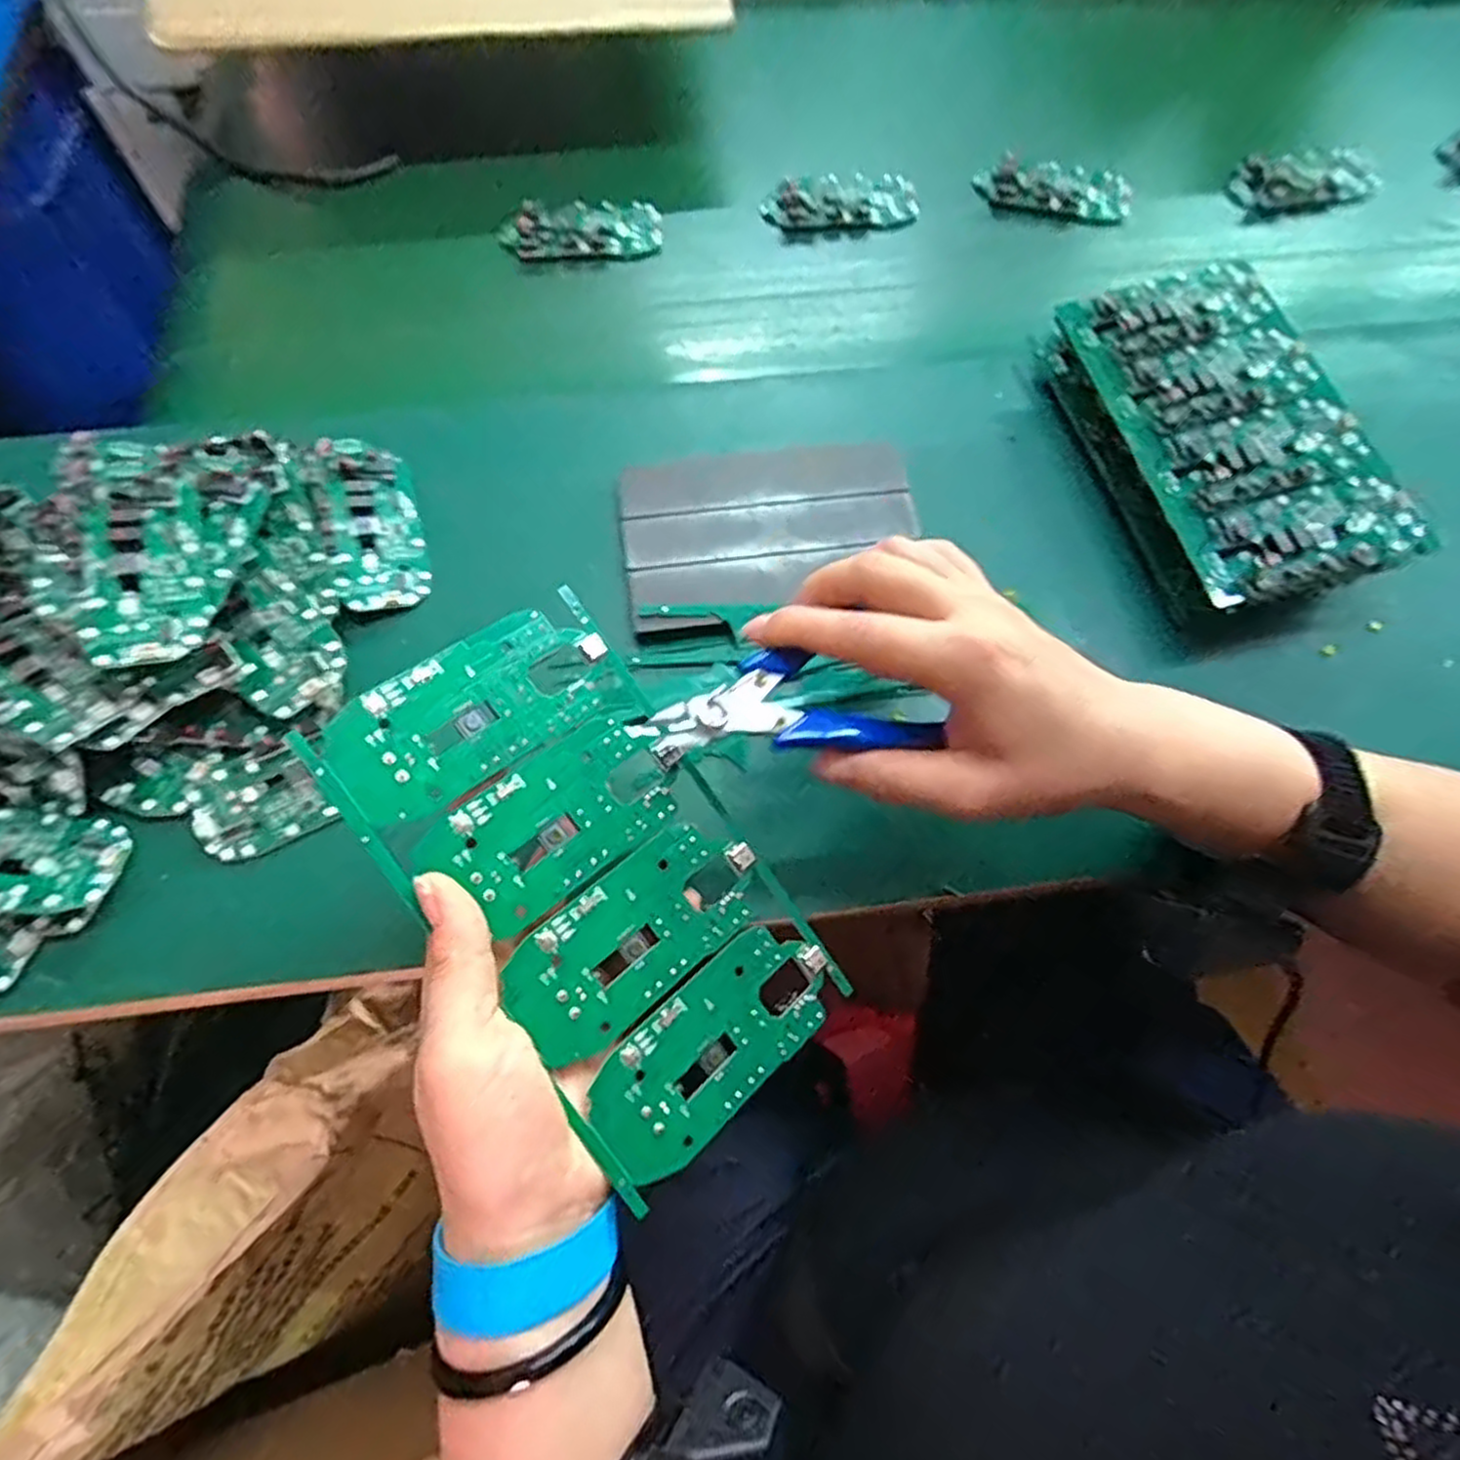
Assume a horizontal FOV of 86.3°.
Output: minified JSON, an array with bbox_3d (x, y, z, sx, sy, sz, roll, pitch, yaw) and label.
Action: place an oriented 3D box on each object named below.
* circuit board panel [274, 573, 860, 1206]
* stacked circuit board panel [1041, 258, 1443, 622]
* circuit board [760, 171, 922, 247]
[{"bbox_3d":[-0.045,0.052,0.273,0.105,0.004,0.185,-37,93,-28],"label":"circuit board panel"},{"bbox_3d":[0.254,-0.149,0.413,0.115,0.053,0.193,-15,69,-6],"label":"stacked circuit board panel"},{"bbox_3d":[0.074,-0.348,0.514,0.100,0.018,0.040,-12,69,-5],"label":"circuit board"}]

